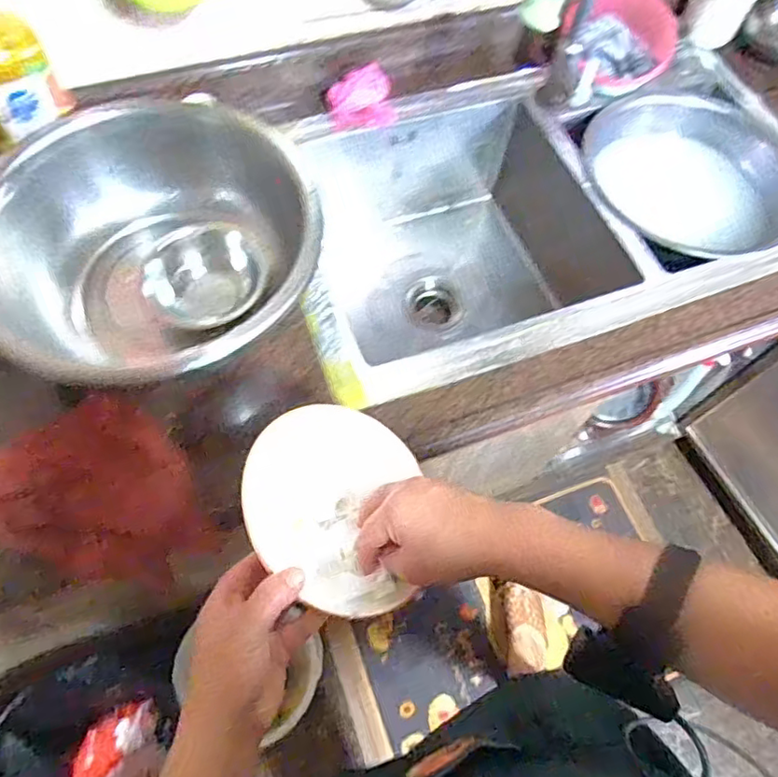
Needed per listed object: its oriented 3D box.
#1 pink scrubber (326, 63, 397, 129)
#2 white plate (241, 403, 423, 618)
[{"bbox_3d":[-0.042,-0.457,0.915,0.107,0.072,0.063,-8,64,-7],"label":"pink scrubber"},{"bbox_3d":[-0.052,0.093,0.483,0.149,0.035,0.167,31,47,-21],"label":"white plate"}]

